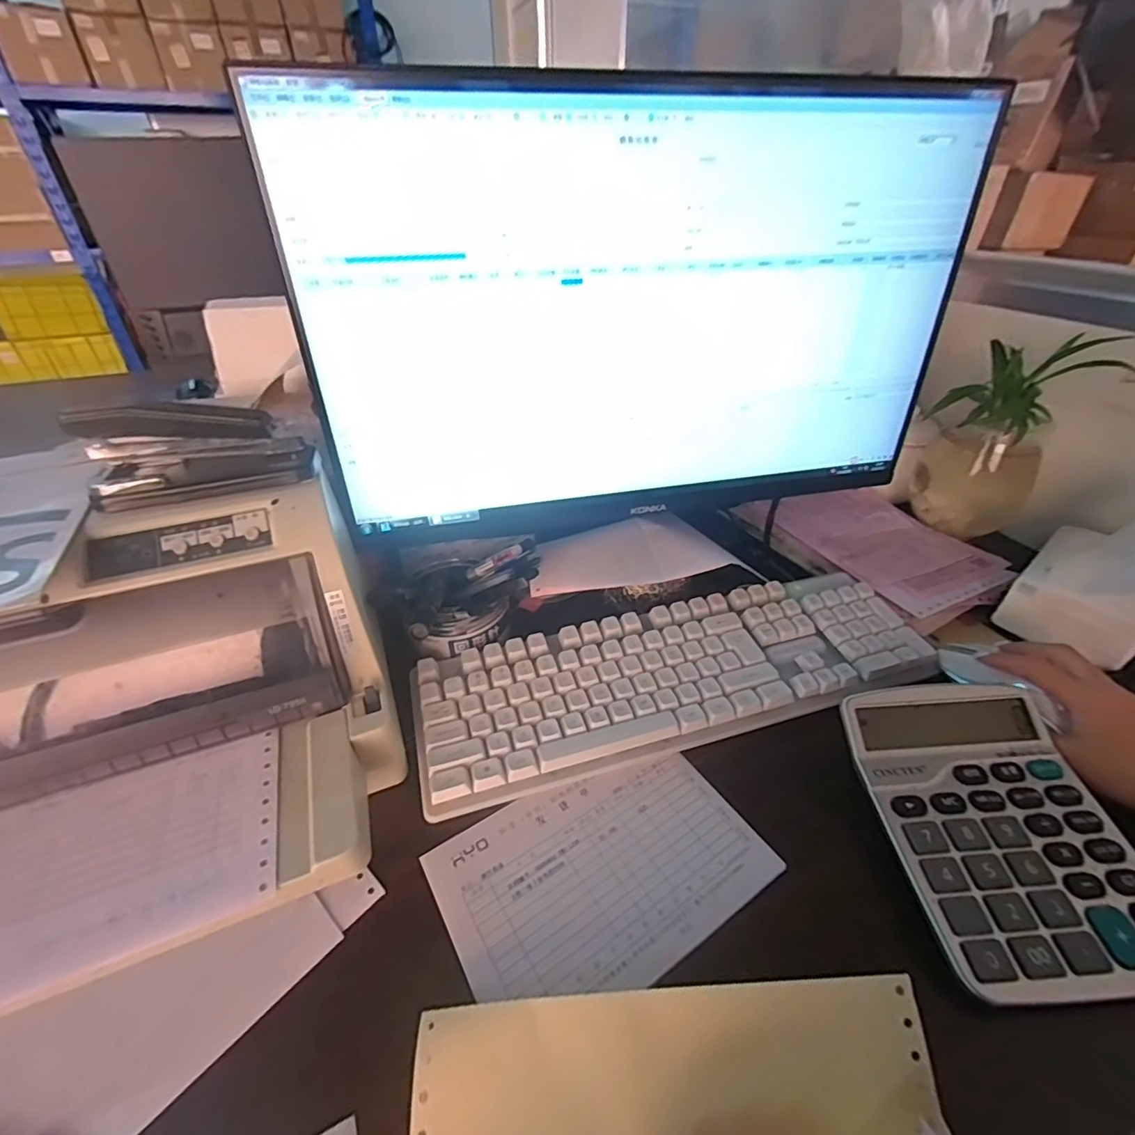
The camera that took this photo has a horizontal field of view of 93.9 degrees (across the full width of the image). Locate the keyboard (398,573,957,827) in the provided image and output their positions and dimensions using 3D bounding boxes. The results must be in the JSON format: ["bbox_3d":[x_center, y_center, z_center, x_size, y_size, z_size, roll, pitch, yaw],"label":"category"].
[{"bbox_3d":[0.095,0.086,0.446,0.432,0.035,0.133,-10,37,-13],"label":"keyboard"}]

